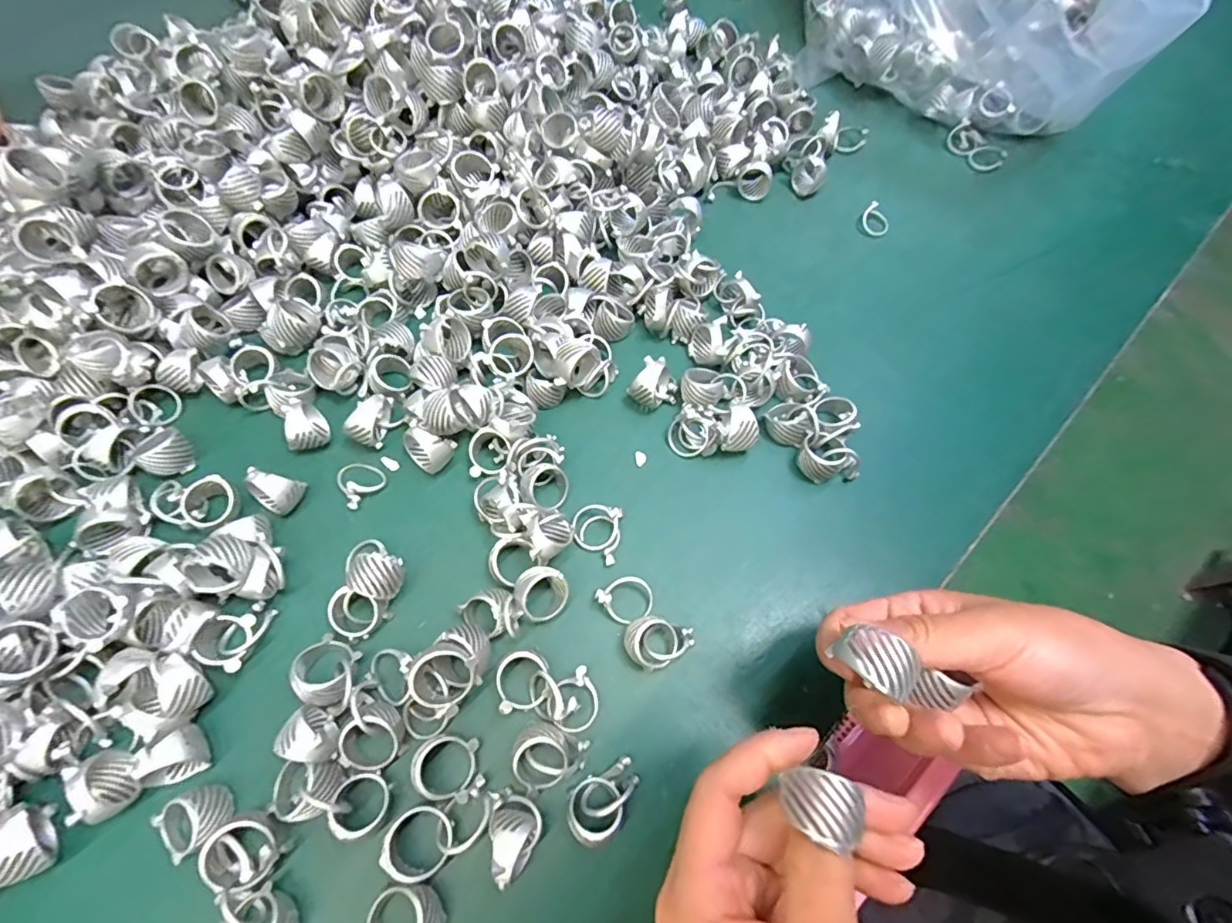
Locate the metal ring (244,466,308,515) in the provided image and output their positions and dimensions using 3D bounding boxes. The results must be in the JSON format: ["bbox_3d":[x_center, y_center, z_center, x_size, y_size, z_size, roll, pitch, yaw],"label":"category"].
[{"bbox_3d":[-0.162,0.013,0.264,0.024,0.025,0.018,31,67,11],"label":"metal ring"}]

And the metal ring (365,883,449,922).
[{"bbox_3d":[-0.078,0.167,0.200,0.026,0.019,0.023,-17,67,-11],"label":"metal ring"}]

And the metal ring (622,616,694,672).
[{"bbox_3d":[0.019,0.078,0.246,0.030,0.018,0.022,-31,70,-16],"label":"metal ring"}]

